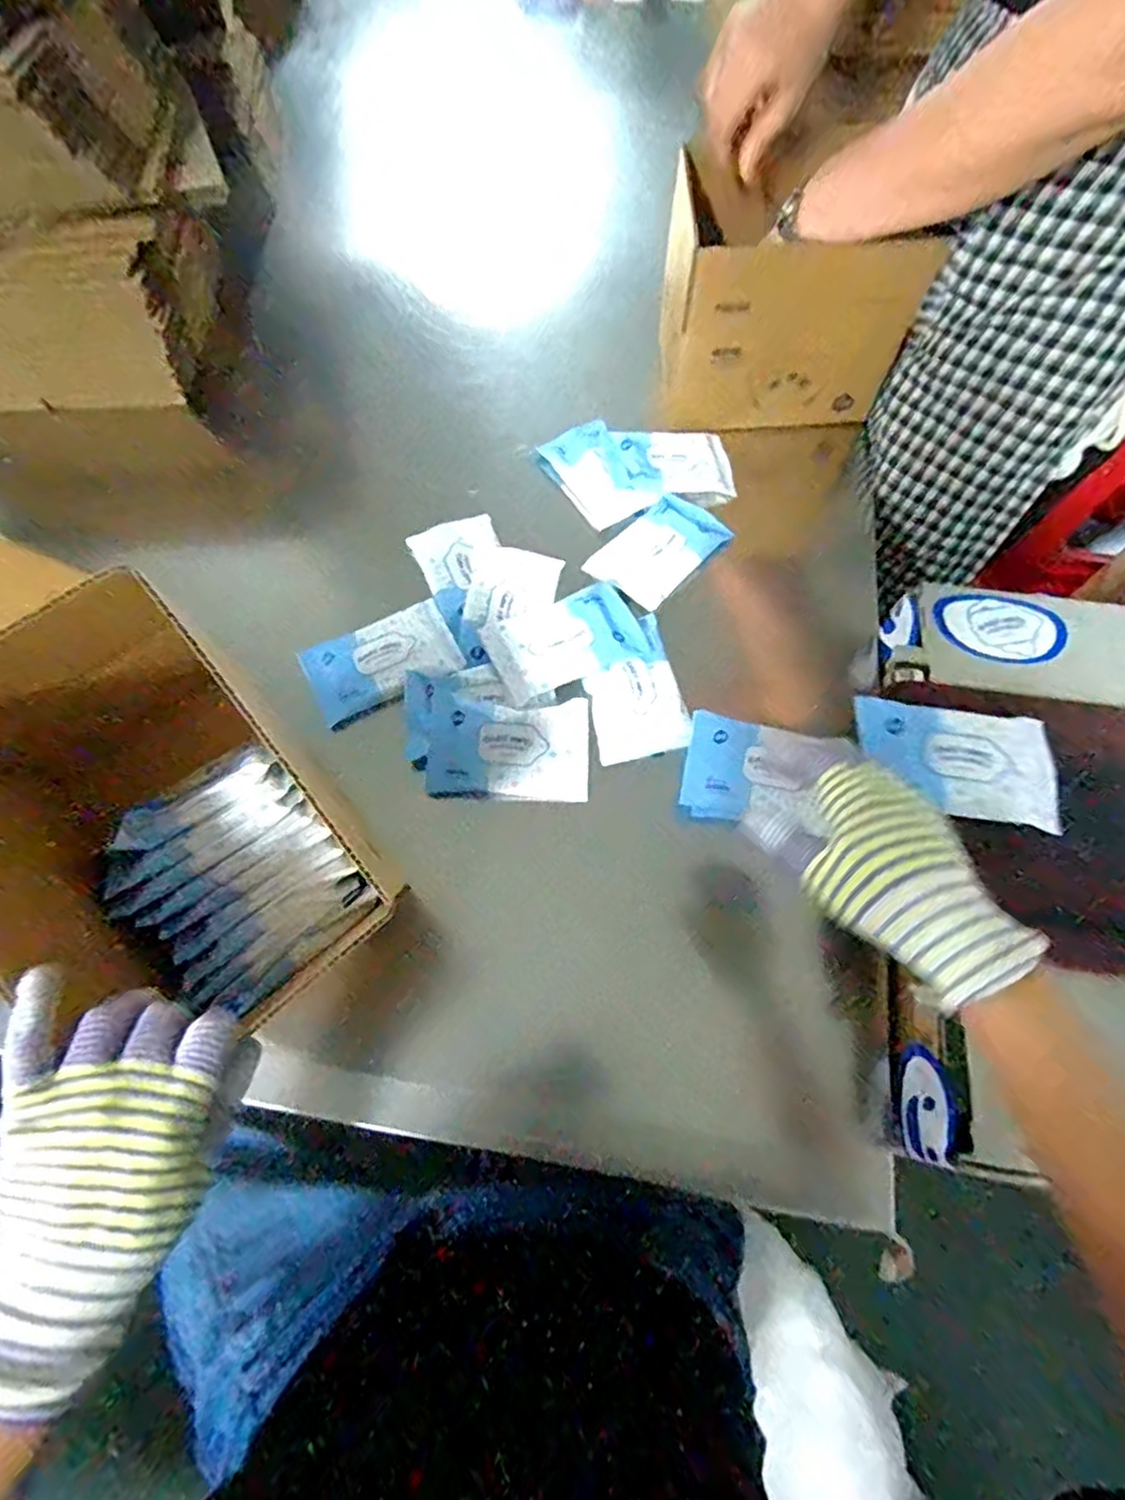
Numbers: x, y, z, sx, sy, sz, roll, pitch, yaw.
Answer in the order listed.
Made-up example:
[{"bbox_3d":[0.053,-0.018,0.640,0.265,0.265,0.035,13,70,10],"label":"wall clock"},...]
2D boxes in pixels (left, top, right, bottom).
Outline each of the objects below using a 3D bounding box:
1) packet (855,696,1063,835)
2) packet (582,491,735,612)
[{"bbox_3d":[0.283,0.008,0.477,0.138,0.017,0.080,7,65,3],"label":"packet"},{"bbox_3d":[0.097,-0.200,0.674,0.129,0.015,0.085,-41,71,-17],"label":"packet"}]

